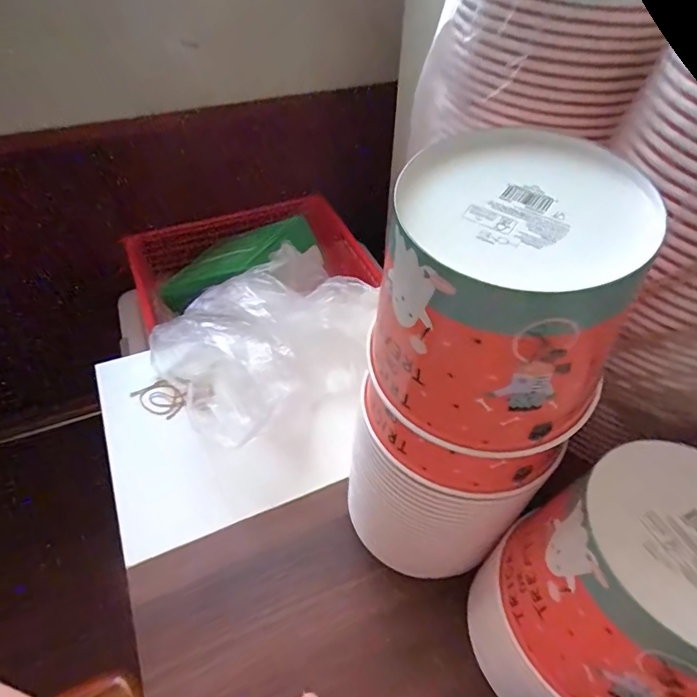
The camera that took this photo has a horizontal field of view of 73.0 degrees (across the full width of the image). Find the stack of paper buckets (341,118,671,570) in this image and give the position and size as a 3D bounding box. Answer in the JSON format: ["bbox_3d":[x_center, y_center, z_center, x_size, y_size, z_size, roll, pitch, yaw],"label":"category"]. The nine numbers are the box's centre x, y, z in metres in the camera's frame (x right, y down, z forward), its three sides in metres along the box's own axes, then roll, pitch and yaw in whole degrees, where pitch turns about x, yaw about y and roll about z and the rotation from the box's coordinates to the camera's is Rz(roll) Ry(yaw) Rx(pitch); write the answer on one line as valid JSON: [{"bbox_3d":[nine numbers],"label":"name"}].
[{"bbox_3d":[0.087,0.042,0.355,0.143,0.333,0.137,31,55,23],"label":"stack of paper buckets"}]

